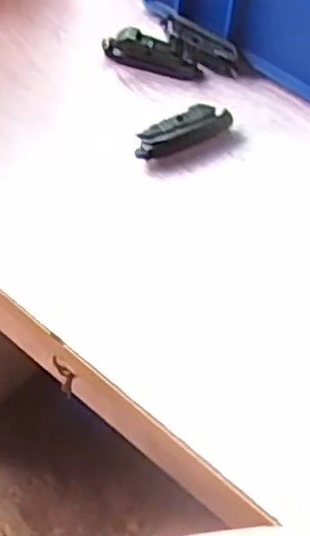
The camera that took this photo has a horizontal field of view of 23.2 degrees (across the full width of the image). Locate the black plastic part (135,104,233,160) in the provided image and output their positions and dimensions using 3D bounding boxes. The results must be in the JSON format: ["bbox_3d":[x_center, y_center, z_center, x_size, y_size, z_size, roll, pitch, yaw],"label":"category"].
[{"bbox_3d":[0.020,-0.098,0.552,0.077,0.019,0.024,-22,60,-18],"label":"black plastic part"}]

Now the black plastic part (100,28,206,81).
[{"bbox_3d":[-0.002,-0.167,0.594,0.079,0.024,0.017,19,56,9],"label":"black plastic part"}]

